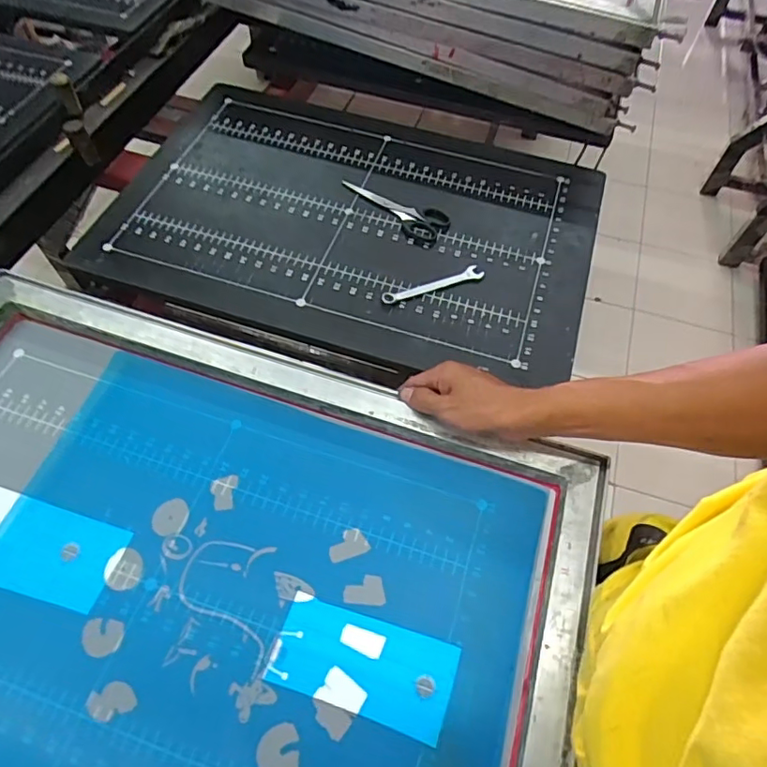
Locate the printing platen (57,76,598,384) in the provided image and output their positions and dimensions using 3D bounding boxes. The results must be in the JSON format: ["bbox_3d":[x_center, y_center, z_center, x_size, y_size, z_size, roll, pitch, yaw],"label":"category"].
[{"bbox_3d":[-0.043,-0.219,0.695,0.597,0.018,0.396,17,60,8],"label":"printing platen"}]

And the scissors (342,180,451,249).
[{"bbox_3d":[0.018,-0.231,0.697,0.063,0.008,0.154,-38,67,-21],"label":"scissors"}]

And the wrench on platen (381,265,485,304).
[{"bbox_3d":[0.058,-0.116,0.629,0.126,0.008,0.022,-19,61,-12],"label":"wrench on platen"}]

